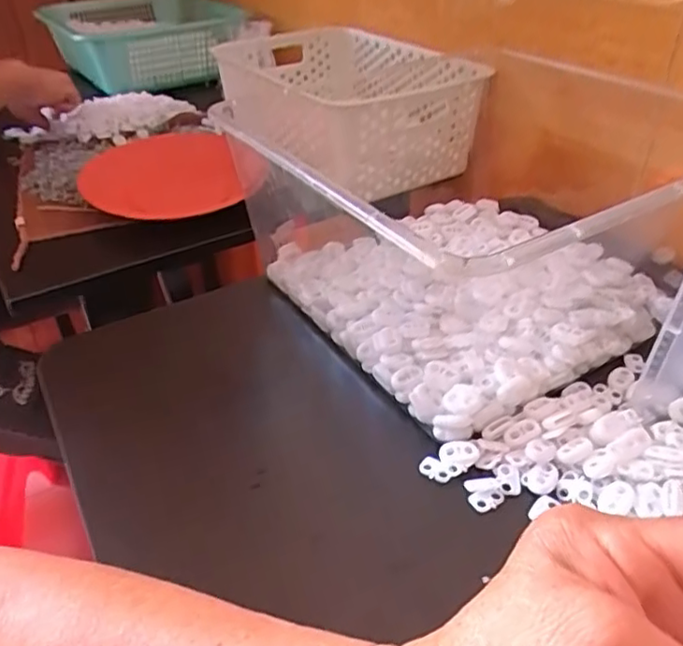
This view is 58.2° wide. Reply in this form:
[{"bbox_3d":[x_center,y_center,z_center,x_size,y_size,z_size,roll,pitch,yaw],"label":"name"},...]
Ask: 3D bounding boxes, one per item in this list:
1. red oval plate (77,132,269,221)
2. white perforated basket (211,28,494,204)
[{"bbox_3d":[-0.215,-0.187,0.798,0.229,0.170,0.017,-11,71,-10],"label":"red oval plate"},{"bbox_3d":[0.001,-0.275,0.746,0.228,0.092,0.356,-17,39,-19],"label":"white perforated basket"}]

